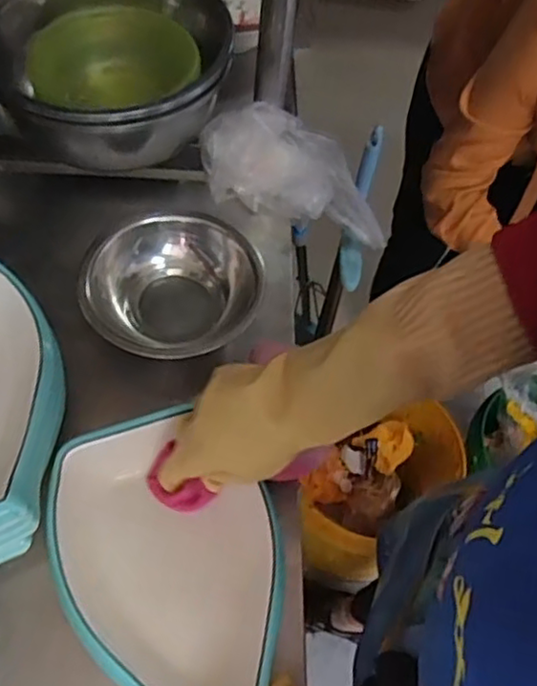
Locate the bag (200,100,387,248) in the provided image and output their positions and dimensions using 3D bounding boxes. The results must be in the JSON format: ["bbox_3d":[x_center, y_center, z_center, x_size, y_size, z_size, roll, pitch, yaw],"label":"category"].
[{"bbox_3d":[0.053,-0.175,0.782,0.279,0.108,0.104,16,51,-37],"label":"bag"}]

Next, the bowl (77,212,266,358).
[{"bbox_3d":[-0.097,-0.055,0.646,0.140,0.062,0.167,30,60,14],"label":"bowl"}]

